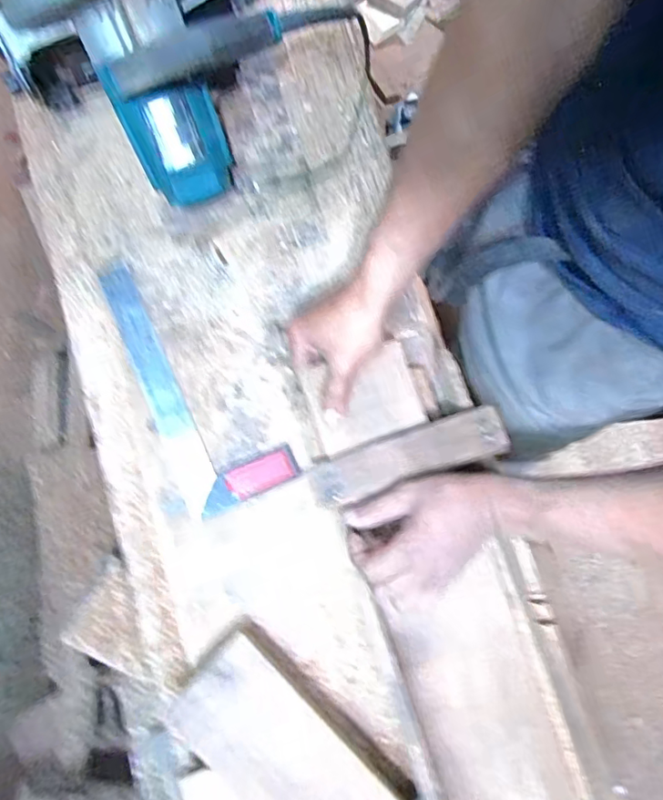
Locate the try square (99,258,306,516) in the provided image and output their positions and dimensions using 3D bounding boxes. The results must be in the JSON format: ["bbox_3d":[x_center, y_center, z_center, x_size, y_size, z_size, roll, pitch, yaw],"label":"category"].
[{"bbox_3d":[-0.157,-0.025,0.599,0.120,0.019,0.296,-26,84,-6],"label":"try square"}]

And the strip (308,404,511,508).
[{"bbox_3d":[0.073,0.052,0.505,0.187,0.007,0.046,-18,80,-4],"label":"strip"}]

